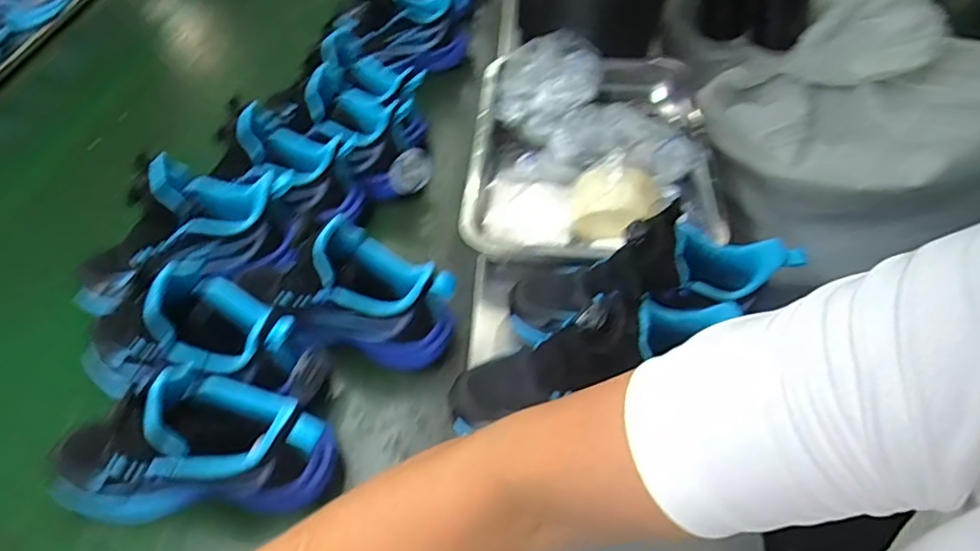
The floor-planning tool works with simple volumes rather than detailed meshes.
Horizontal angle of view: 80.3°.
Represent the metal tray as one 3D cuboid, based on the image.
[{"bbox_3d":[0.113,-0.143,0.671,0.263,0.065,0.361,3,51,5],"label":"metal tray"}]

